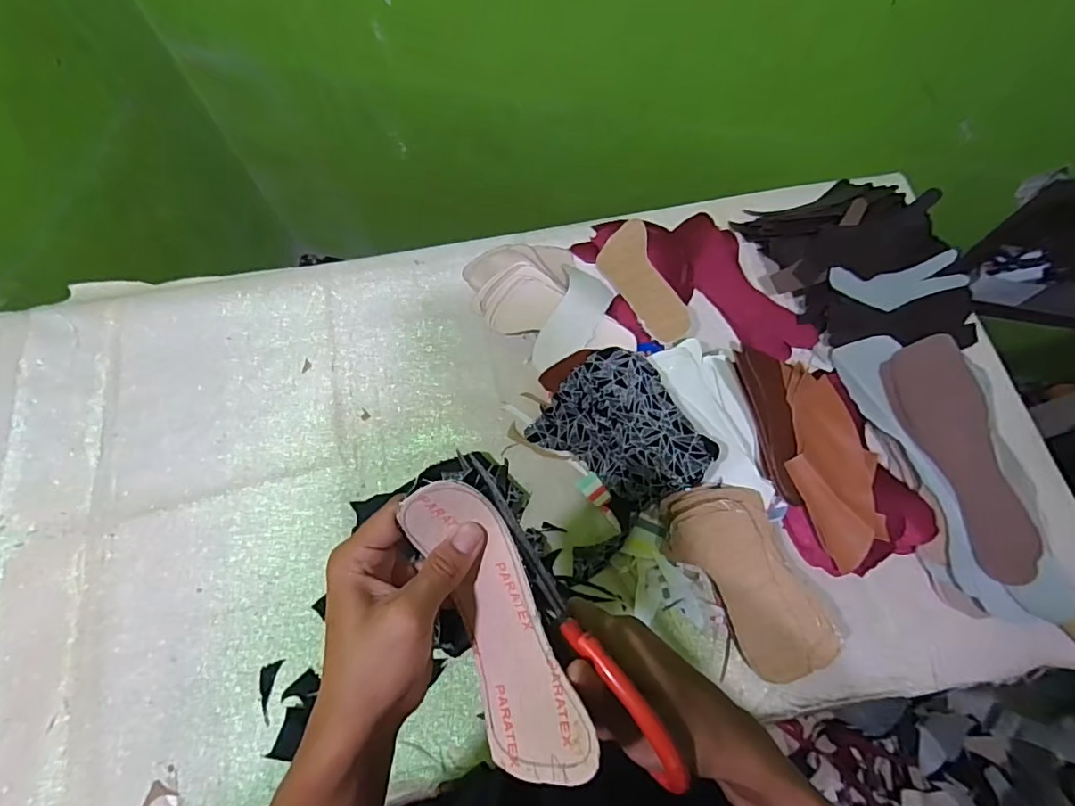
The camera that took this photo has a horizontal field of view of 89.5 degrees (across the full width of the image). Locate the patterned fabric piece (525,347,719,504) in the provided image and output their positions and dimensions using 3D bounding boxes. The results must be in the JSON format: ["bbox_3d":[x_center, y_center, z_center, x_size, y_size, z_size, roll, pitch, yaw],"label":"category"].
[{"bbox_3d":[0.102,0.022,0.588,0.174,0.065,0.130,33,73,12],"label":"patterned fabric piece"}]

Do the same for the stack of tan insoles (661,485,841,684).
[{"bbox_3d":[0.207,0.169,0.540,0.103,0.058,0.191,-27,71,-10],"label":"stack of tan insoles"}]

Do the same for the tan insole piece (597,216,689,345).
[{"bbox_3d":[0.131,-0.146,0.676,0.067,0.010,0.159,-30,76,25],"label":"tan insole piece"}]

